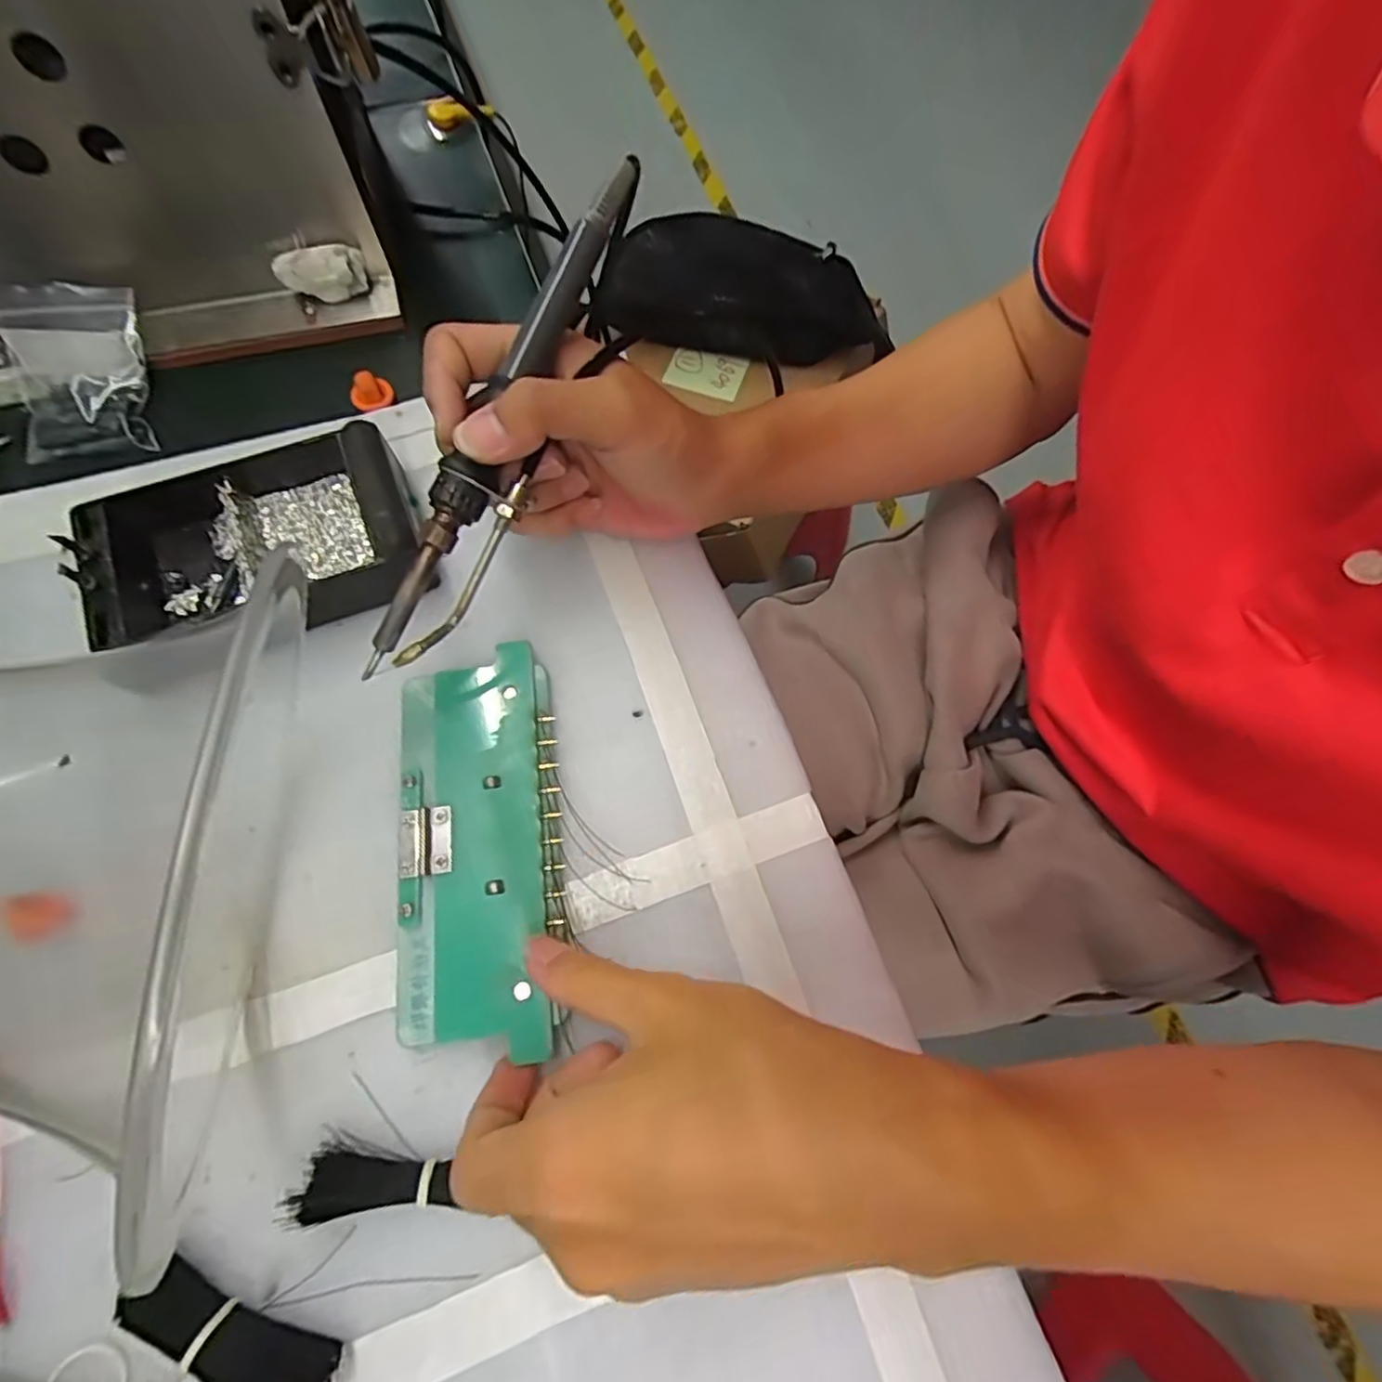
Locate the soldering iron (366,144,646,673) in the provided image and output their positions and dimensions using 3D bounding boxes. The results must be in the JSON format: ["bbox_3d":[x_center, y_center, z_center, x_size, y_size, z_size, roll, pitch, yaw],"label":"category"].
[{"bbox_3d":[-0.069,-0.101,0.246,0.034,0.025,0.205,25,90,8],"label":"soldering iron"}]

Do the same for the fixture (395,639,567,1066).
[{"bbox_3d":[-0.082,0.055,0.255,0.060,0.010,0.146,-6,70,-1],"label":"fixture"}]

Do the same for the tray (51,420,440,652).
[{"bbox_3d":[-0.183,-0.061,0.280,0.129,0.036,0.090,-21,72,-10],"label":"tray"}]

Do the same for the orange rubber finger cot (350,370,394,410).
[{"bbox_3d":[-0.163,-0.152,0.336,0.020,0.015,0.012,-25,73,-10],"label":"orange rubber finger cot"}]

